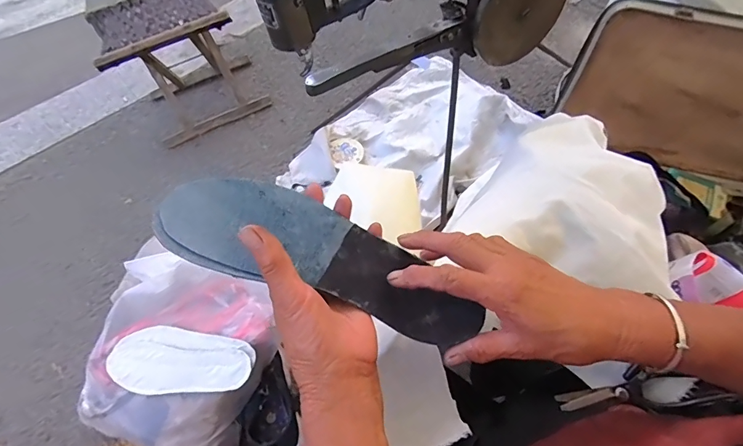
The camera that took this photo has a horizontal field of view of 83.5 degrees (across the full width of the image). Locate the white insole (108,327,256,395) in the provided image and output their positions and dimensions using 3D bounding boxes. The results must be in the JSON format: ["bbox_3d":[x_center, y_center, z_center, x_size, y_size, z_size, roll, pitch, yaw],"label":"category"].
[{"bbox_3d":[-0.326,0.237,0.707,0.249,0.010,0.105,5,68,8],"label":"white insole"}]

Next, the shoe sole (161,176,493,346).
[{"bbox_3d":[-0.034,0.025,0.331,0.256,0.010,0.083,20,55,-7],"label":"shoe sole"}]

